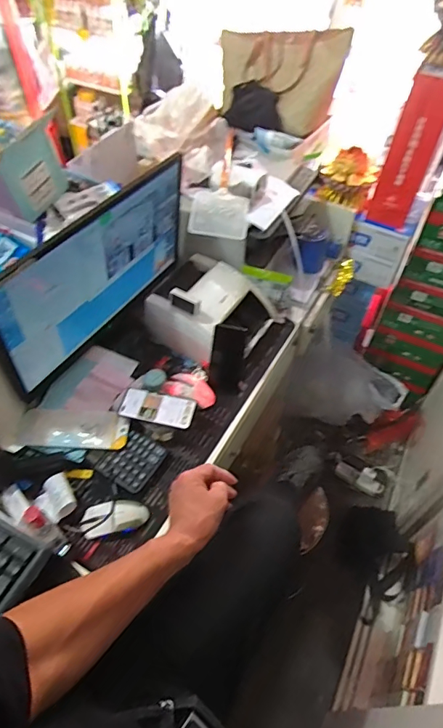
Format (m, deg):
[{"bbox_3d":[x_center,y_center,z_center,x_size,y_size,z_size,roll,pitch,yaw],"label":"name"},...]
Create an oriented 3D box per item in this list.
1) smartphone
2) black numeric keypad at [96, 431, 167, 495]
[{"bbox_3d":[-0.137,0.094,0.936,0.157,0.015,0.072,12,58,6],"label":"smartphone"},{"bbox_3d":[-0.186,0.202,0.920,0.103,0.013,0.114,36,61,5],"label":"black numeric keypad"}]

